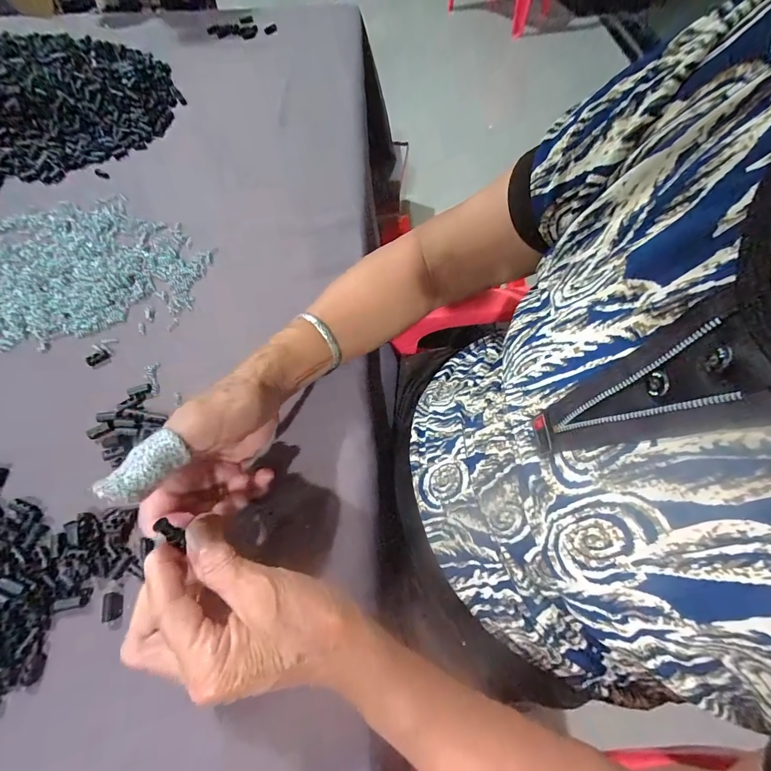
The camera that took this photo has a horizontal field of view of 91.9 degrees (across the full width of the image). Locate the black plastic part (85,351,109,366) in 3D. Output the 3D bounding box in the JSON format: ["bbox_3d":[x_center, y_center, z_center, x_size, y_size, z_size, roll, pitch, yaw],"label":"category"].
[{"bbox_3d":[-0.280,-0.026,0.363,0.019,0.009,0.008,-39,70,-18],"label":"black plastic part"}]

